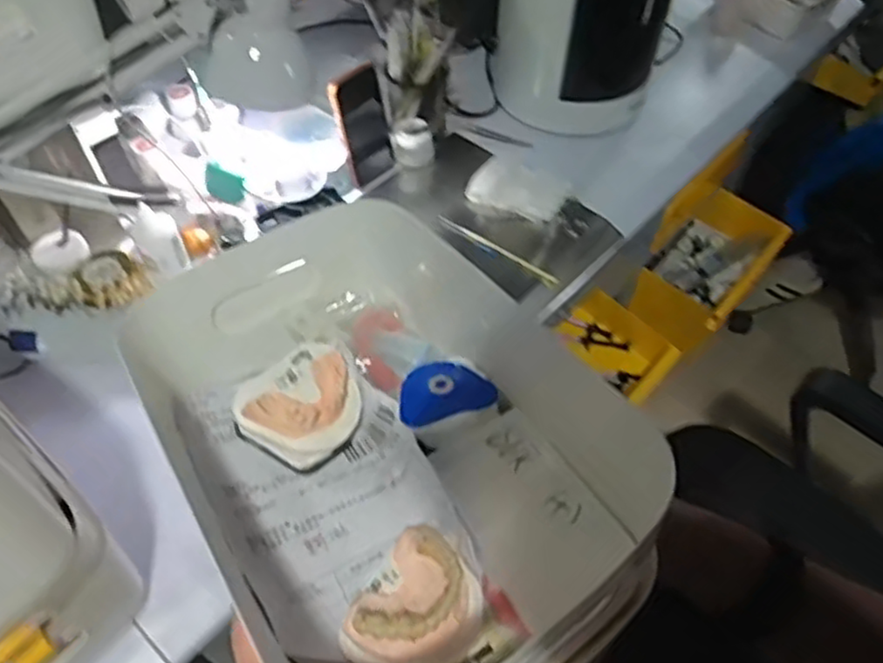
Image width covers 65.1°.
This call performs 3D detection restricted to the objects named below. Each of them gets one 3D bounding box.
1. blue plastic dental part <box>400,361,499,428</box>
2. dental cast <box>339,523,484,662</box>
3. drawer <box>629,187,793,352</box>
[{"bbox_3d":[-0.001,0.036,0.458,0.064,0.014,0.051,-20,57,-15],"label":"blue plastic dental part"},{"bbox_3d":[-0.010,0.147,0.373,0.061,0.044,0.075,26,57,16],"label":"dental cast"},{"bbox_3d":[0.452,-0.111,1.185,0.168,0.120,0.274,35,60,22],"label":"drawer"}]

